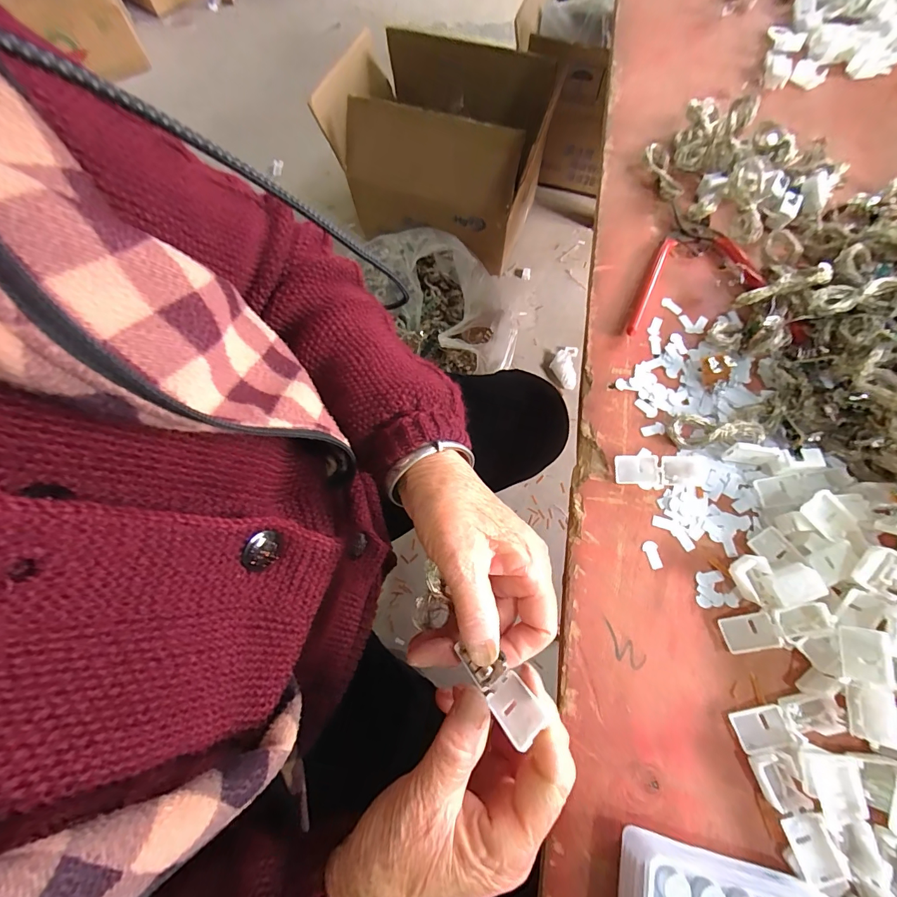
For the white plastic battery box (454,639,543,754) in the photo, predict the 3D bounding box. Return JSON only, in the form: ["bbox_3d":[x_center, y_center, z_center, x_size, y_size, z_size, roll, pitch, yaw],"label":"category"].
[{"bbox_3d":[0.023,0.115,0.190,0.020,0.008,0.050,-46,40,-13],"label":"white plastic battery box"}]

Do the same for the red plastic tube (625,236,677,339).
[{"bbox_3d":[0.165,-0.135,0.326,0.010,0.009,0.107,26,74,11],"label":"red plastic tube"}]

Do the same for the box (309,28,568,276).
[{"bbox_3d":[-0.008,-0.673,0.925,0.438,0.305,0.337,18,72,9],"label":"box"}]

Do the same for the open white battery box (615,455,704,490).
[{"bbox_3d":[0.145,0.016,0.275,0.057,0.009,0.021,4,71,4],"label":"open white battery box"}]

